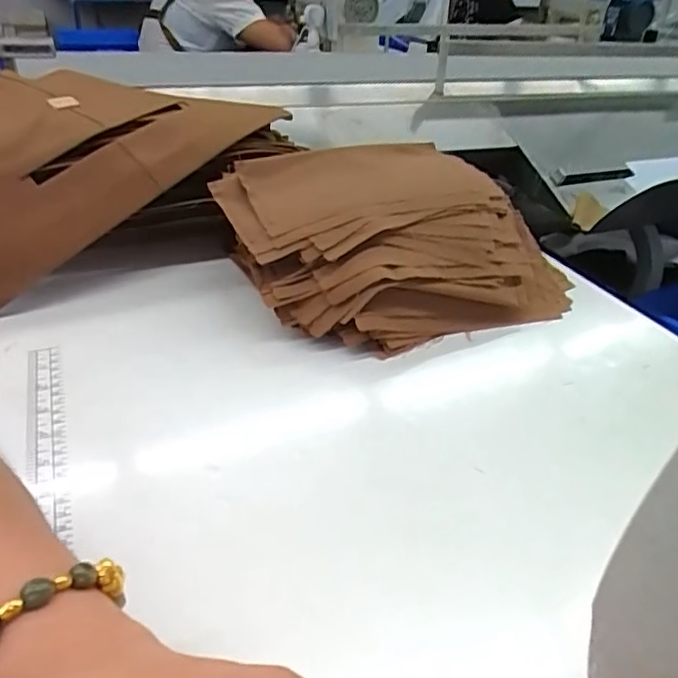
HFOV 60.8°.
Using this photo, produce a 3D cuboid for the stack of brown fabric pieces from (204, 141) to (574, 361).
[{"bbox_3d":[0.054,-0.097,0.525,0.293,0.103,0.190,-12,37,-22],"label":"stack of brown fabric pieces"}]

